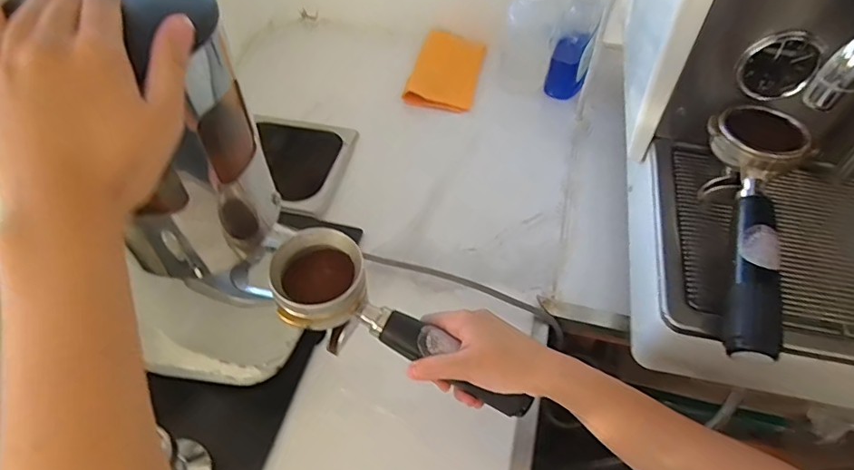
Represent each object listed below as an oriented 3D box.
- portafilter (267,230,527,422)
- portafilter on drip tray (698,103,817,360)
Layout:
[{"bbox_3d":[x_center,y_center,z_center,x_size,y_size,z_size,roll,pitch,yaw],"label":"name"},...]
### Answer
[{"bbox_3d":[-0.028,0.084,0.407,0.220,0.065,0.071,35,57,-3],"label":"portafilter"},{"bbox_3d":[0.247,-0.014,0.395,0.073,0.058,0.219,17,54,13],"label":"portafilter on drip tray"}]

